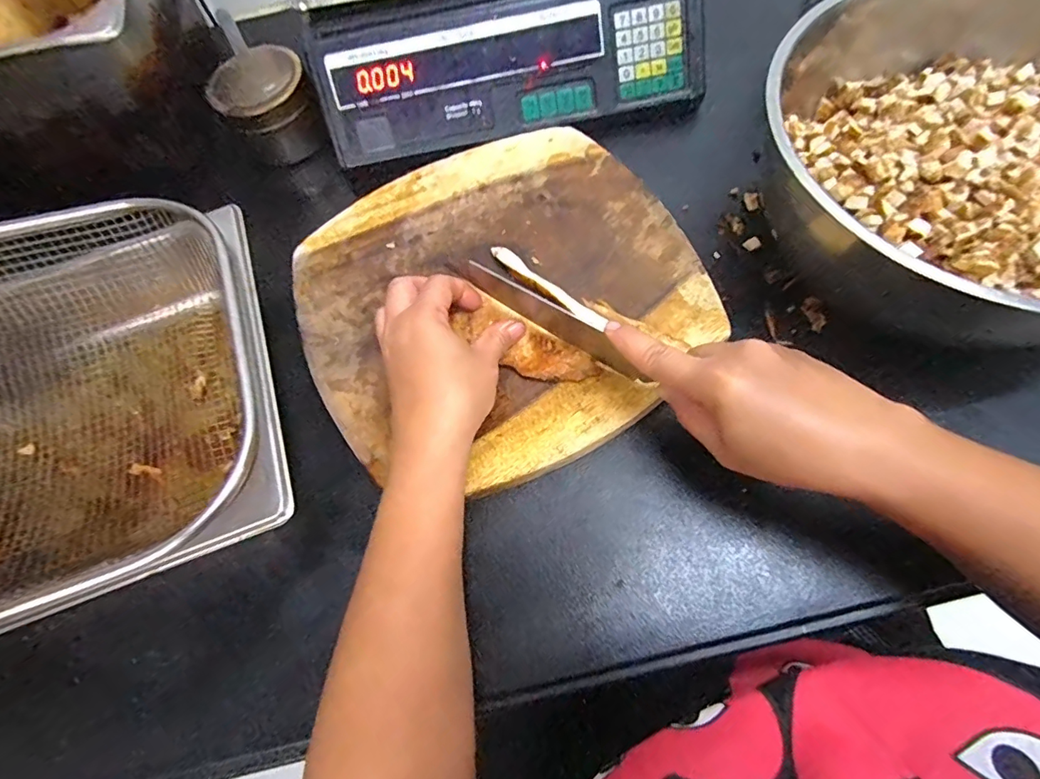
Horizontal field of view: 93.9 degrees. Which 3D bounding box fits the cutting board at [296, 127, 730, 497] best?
[{"bbox_3d":[-0.019,-0.076,0.370,0.291,0.022,0.275,-29,67,-7],"label":"cutting board"}]

